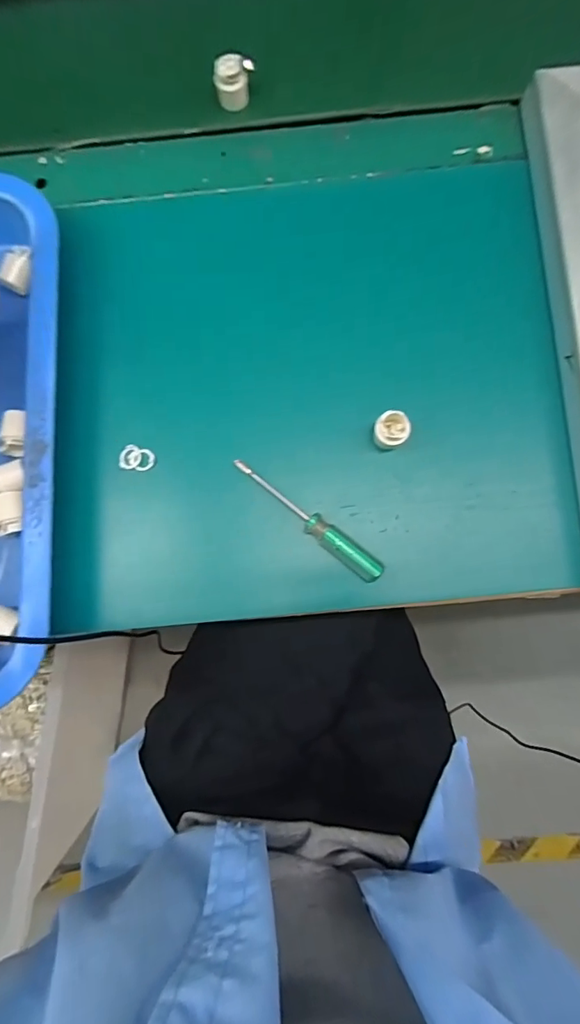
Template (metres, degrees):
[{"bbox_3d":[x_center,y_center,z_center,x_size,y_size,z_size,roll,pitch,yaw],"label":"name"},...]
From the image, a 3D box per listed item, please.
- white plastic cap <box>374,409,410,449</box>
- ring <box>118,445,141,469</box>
[{"bbox_3d":[0.065,-0.051,0.304,0.021,0.014,0.022,0,81,2],"label":"white plastic cap"},{"bbox_3d":[-0.107,-0.037,0.320,0.013,0.004,0.016,37,84,7],"label":"ring"}]

